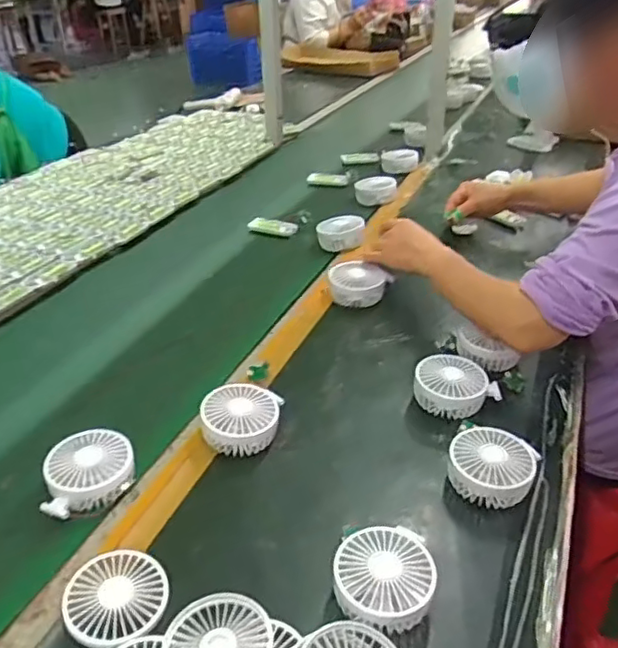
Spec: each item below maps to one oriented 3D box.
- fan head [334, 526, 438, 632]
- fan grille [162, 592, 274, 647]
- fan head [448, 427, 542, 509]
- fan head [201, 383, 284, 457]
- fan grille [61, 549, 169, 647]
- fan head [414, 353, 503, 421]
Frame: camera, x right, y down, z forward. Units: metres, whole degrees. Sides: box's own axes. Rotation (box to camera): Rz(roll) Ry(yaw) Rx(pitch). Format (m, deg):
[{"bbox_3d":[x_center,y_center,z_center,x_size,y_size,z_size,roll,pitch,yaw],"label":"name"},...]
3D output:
[{"bbox_3d":[0.066,0.224,0.553,0.084,0.033,0.094,3,33,4],"label":"fan head"},{"bbox_3d":[-0.076,0.262,0.513,0.086,0.010,0.085,0,33,0],"label":"fan grille"},{"bbox_3d":[0.198,0.154,0.668,0.085,0.041,0.084,0,33,0],"label":"fan head"},{"bbox_3d":[-0.078,0.110,0.721,0.091,0.044,0.077,-1,33,-1],"label":"fan head"},{"bbox_3d":[-0.172,0.242,0.552,0.086,0.011,0.089,0,33,0],"label":"fan grille"},{"bbox_3d":[0.184,0.079,0.777,0.100,0.043,0.079,21,38,29],"label":"fan head"}]

